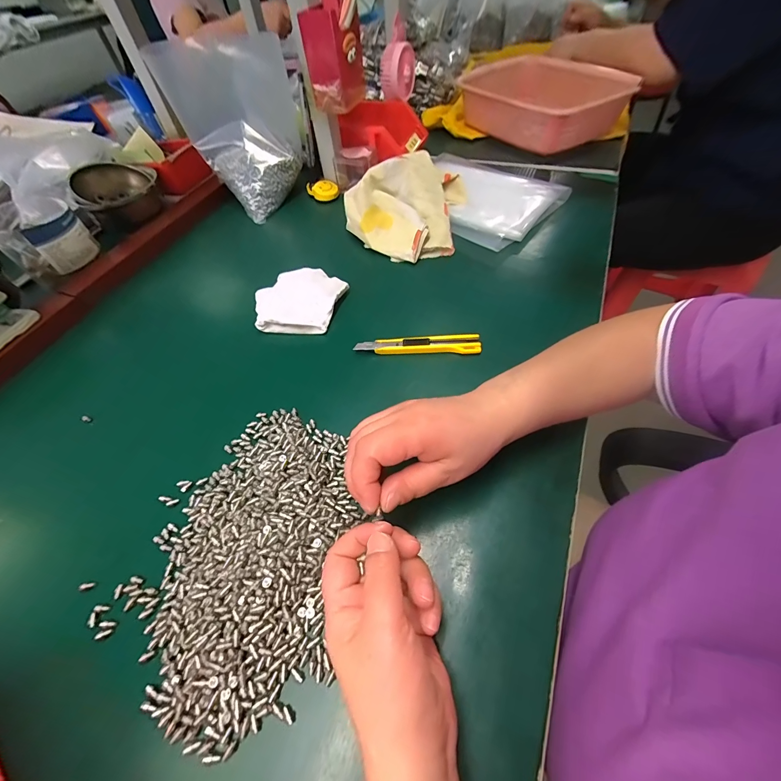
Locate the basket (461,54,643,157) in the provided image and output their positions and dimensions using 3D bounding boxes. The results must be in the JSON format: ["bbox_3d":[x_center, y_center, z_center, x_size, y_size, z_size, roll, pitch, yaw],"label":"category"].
[{"bbox_3d":[0.286,-0.549,0.660,0.232,0.080,0.328,-27,57,-14],"label":"basket"}]

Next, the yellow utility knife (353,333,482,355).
[{"bbox_3d":[0.030,-0.049,0.380,0.132,0.010,0.018,-1,55,4],"label":"yellow utility knife"}]

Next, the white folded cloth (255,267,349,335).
[{"bbox_3d":[-0.114,-0.112,0.429,0.111,0.024,0.089,2,55,6],"label":"white folded cloth"}]

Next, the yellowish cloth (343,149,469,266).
[{"bbox_3d":[0.019,-0.263,0.493,0.169,0.069,0.163,4,55,7],"label":"yellowish cloth"}]

